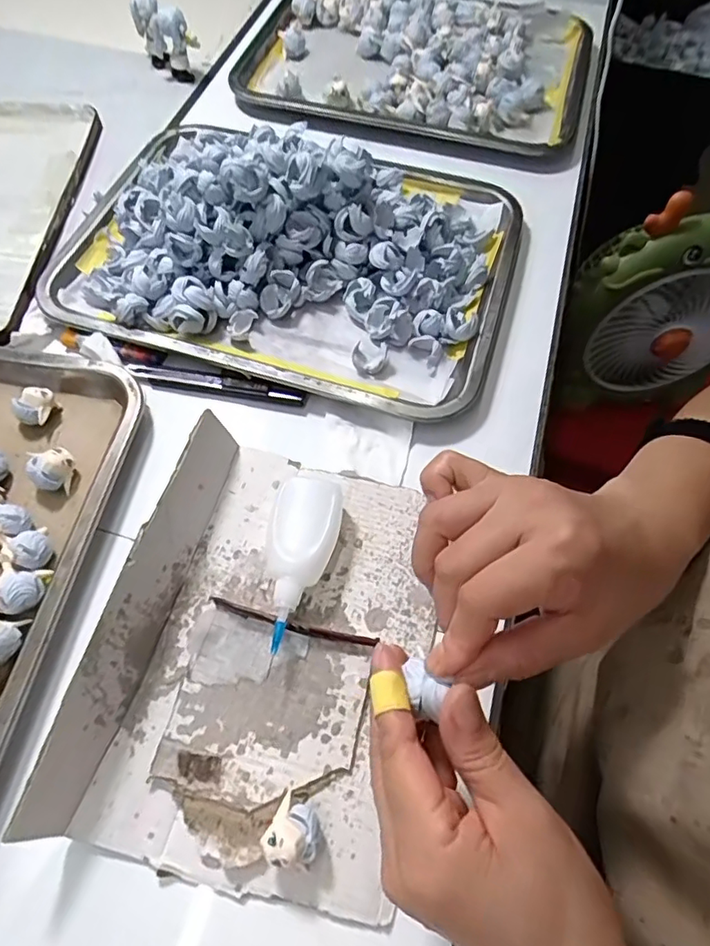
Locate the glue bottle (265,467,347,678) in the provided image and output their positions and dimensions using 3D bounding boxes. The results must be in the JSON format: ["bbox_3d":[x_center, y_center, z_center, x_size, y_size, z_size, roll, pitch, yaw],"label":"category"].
[{"bbox_3d":[-0.033,0.045,0.324,0.040,0.024,0.123,11,64,4],"label":"glue bottle"}]

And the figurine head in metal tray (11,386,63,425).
[{"bbox_3d":[-0.220,-0.045,0.373,0.021,0.021,0.025,9,63,3],"label":"figurine head in metal tray"}]

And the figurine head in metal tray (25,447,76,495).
[{"bbox_3d":[-0.193,-0.002,0.346,0.023,0.021,0.025,11,64,3],"label":"figurine head in metal tray"}]

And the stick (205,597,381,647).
[{"bbox_3d":[-0.037,0.087,0.312,0.100,0.011,0.008,14,64,5],"label":"stick"}]

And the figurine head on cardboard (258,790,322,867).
[{"bbox_3d":[-0.029,0.174,0.260,0.024,0.023,0.026,27,66,11],"label":"figurine head on cardboard"}]

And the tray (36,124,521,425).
[{"bbox_3d":[-0.050,-0.188,0.425,0.343,0.077,0.238,16,64,6],"label":"tray"}]

